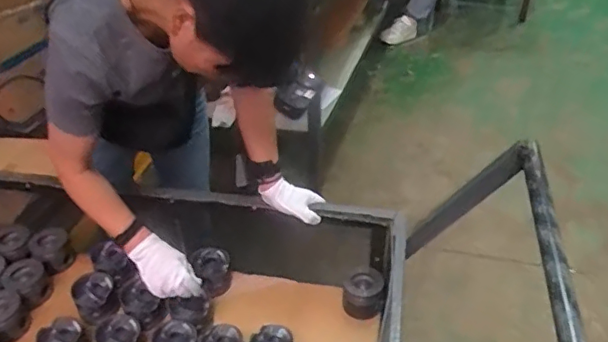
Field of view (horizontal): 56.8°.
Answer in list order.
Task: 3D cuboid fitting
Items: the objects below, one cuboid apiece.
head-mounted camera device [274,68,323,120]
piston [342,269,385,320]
[{"bbox_3d":[-0.009,-0.119,0.857,0.053,0.055,0.098,8,39,13],"label":"head-mounted camera device"},{"bbox_3d":[0.129,0.267,1.219,0.087,0.063,0.084,-1,38,1],"label":"piston"}]

